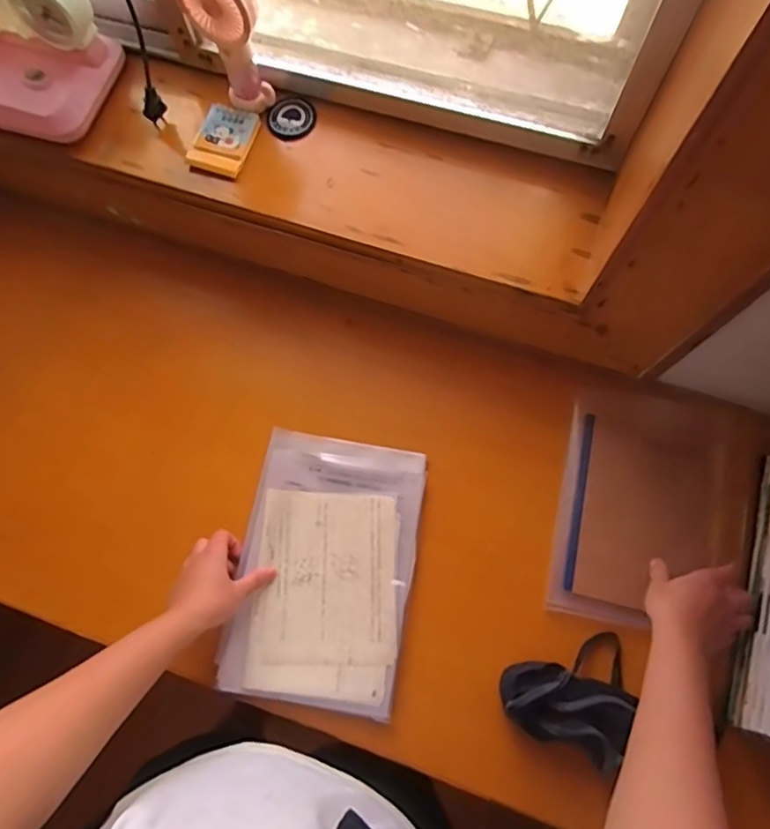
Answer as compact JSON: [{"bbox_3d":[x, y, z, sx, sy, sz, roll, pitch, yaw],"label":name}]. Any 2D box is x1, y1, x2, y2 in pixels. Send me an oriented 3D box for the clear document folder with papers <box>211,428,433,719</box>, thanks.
[{"bbox_3d":[-0.065,0.167,0.629,0.185,0.013,0.286,10,74,5],"label":"clear document folder with papers"}]

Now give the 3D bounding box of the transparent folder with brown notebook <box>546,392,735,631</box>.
[{"bbox_3d":[0.295,0.104,0.640,0.182,0.015,0.263,11,74,6],"label":"transparent folder with brown notebook"}]

